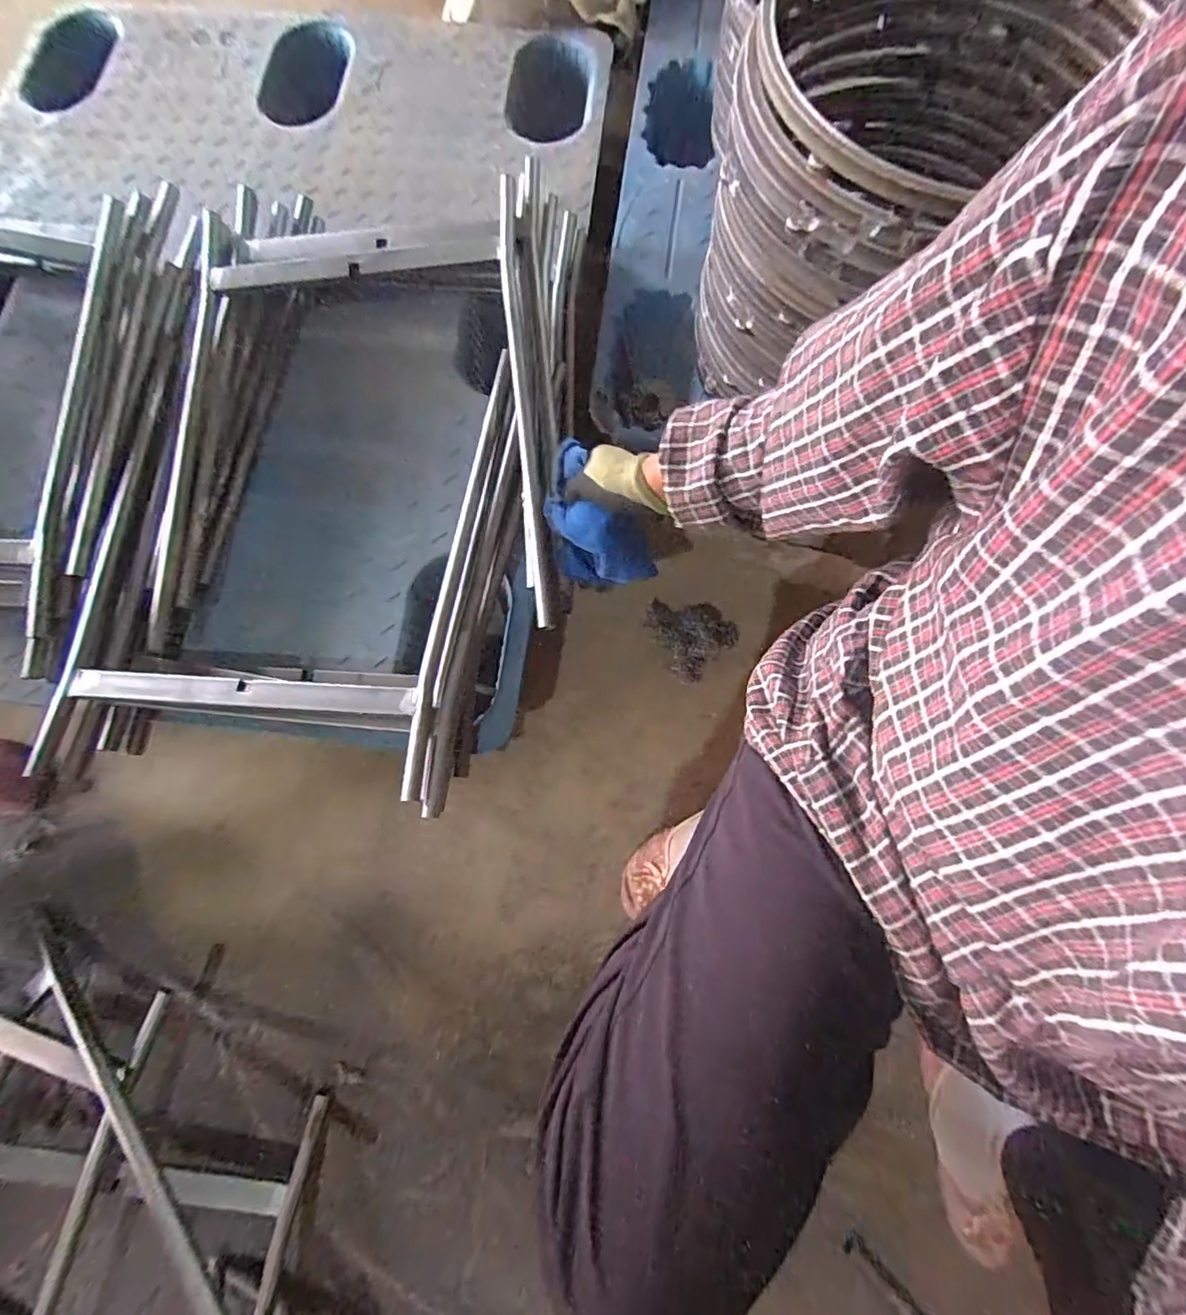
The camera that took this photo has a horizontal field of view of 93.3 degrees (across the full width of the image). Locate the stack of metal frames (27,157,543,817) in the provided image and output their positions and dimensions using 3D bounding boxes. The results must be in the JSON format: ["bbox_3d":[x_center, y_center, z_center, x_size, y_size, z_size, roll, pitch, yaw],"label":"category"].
[{"bbox_3d":[-0.371,-0.271,0.708,0.544,0.112,0.827,7,76,3],"label":"stack of metal frames"}]

